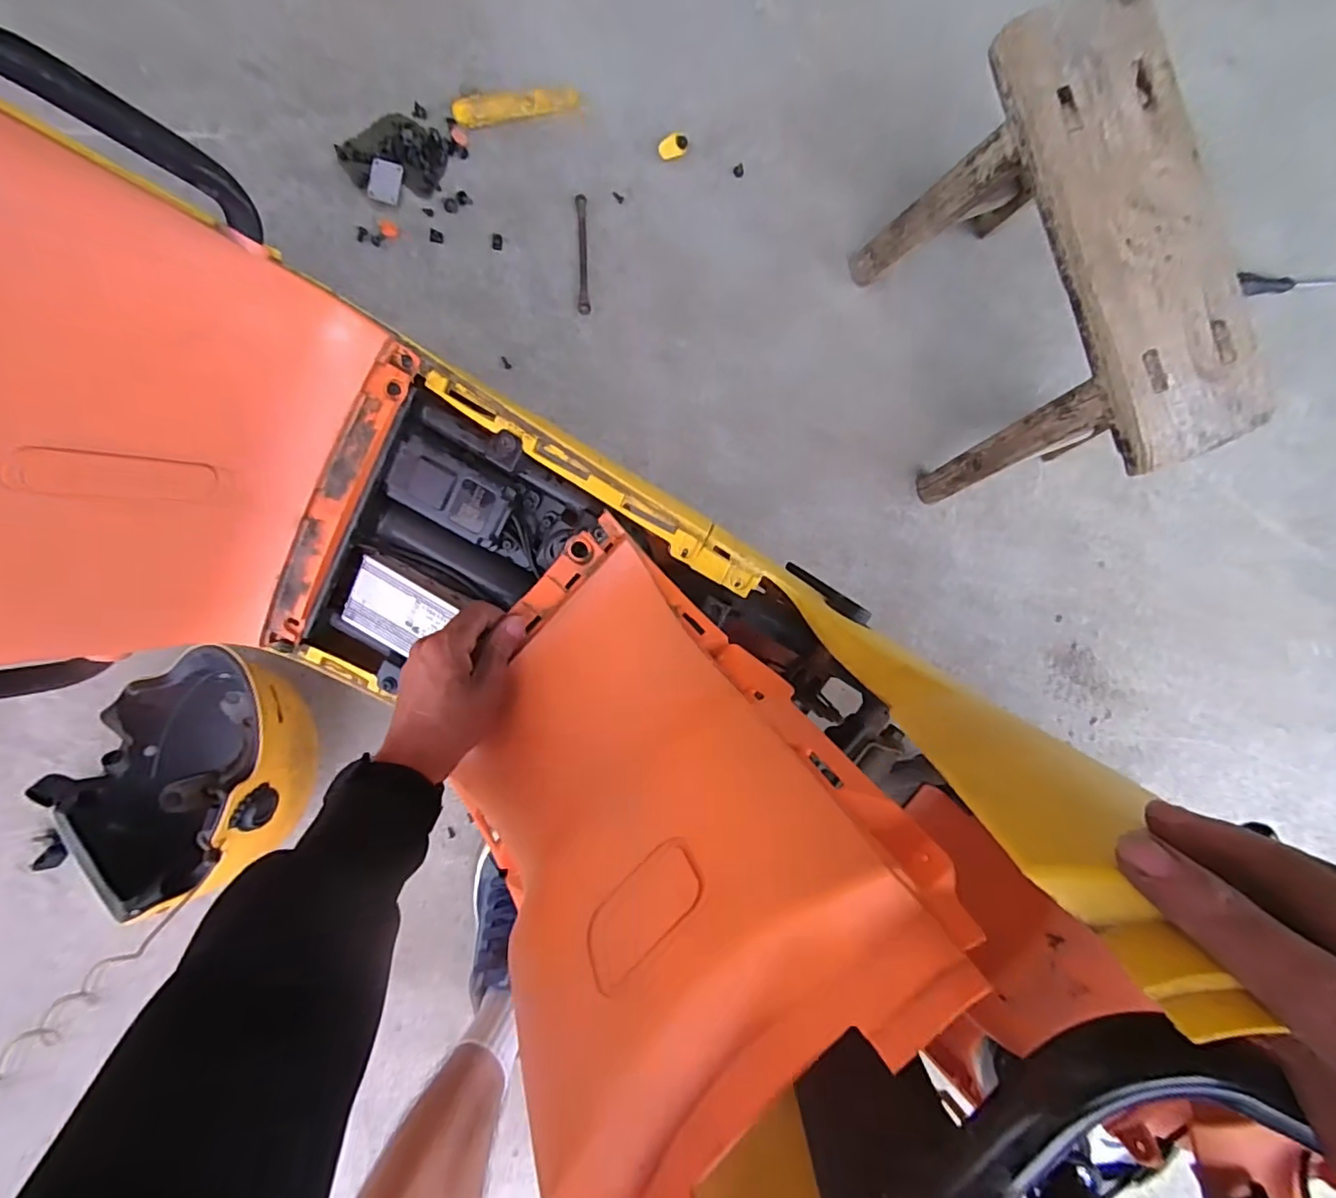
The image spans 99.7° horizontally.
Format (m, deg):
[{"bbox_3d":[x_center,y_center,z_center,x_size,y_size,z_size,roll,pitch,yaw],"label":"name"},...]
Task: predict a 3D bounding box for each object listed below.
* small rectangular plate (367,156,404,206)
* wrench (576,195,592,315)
[{"bbox_3d":[-0.335,-0.495,0.669,0.036,0.005,0.046,15,92,-7],"label":"small rectangular plate"},{"bbox_3d":[-0.105,-0.424,0.696,0.015,0.005,0.139,-2,94,-6],"label":"wrench"}]

